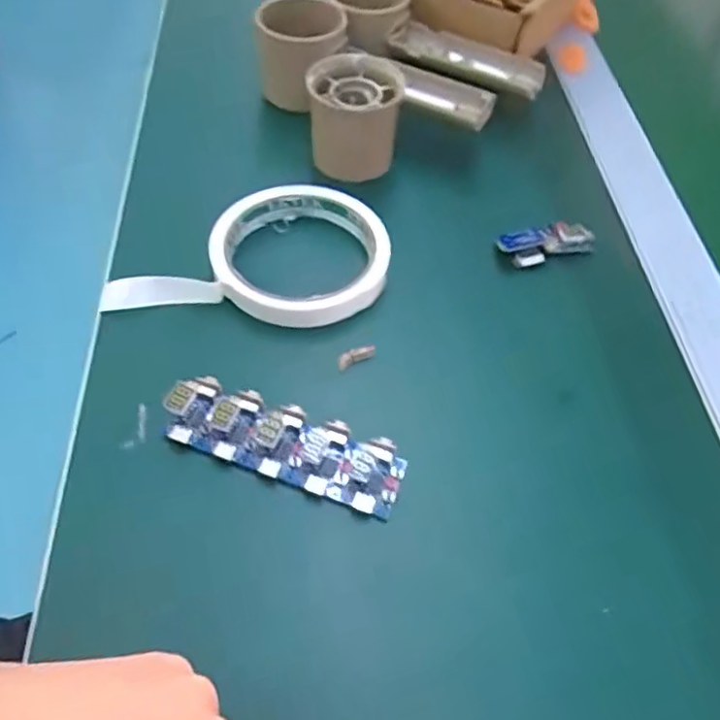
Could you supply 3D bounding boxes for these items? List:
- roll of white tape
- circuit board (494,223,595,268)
[{"bbox_3d":[-0.057,-0.059,0.341,0.143,0.019,0.089,1,56,-4],"label":"roll of white tape"},{"bbox_3d":[0.106,-0.064,0.363,0.053,0.020,0.019,-10,57,-12],"label":"circuit board"}]

